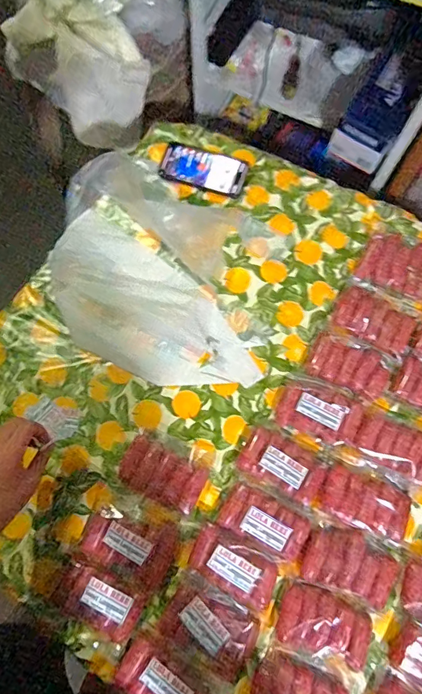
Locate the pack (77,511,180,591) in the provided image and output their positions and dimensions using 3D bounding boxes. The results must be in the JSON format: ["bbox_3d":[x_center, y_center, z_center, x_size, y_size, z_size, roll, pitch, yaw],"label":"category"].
[{"bbox_3d":[-0.124,0.294,0.673,0.138,0.030,0.089,21,76,5],"label":"pack"}]

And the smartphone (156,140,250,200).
[{"bbox_3d":[-0.013,-0.339,0.838,0.158,0.012,0.082,18,76,5],"label":"smartphone"}]

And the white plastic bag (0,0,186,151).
[{"bbox_3d":[-0.255,-0.716,1.013,0.299,0.283,0.351,40,79,10],"label":"white plastic bag"}]

